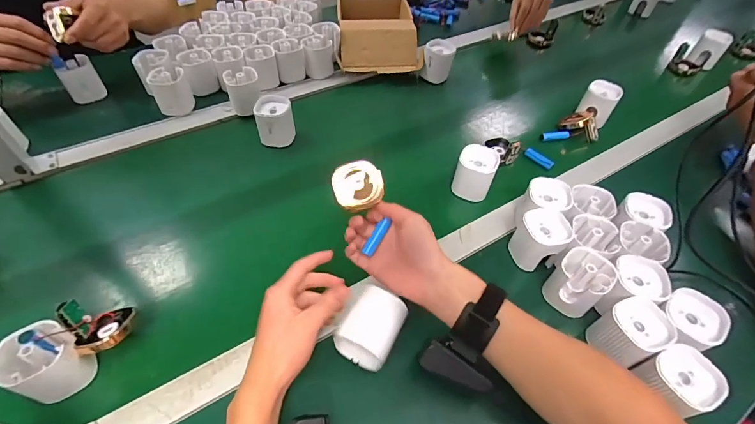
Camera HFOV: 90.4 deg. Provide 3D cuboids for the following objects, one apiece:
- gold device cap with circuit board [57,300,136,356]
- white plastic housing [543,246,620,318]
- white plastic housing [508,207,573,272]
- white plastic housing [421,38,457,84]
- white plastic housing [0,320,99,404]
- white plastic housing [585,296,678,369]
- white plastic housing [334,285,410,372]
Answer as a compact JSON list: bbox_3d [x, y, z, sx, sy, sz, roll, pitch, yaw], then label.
[{"bbox_3d":[-0.282,0.111,0.383,0.053,0.040,0.051,2,48,-3],"label":"gold device cap with circuit board"},{"bbox_3d":[0.236,0.082,0.439,0.055,0.063,0.052,38,56,26],"label":"white plastic housing"},{"bbox_3d":[0.205,0.035,0.481,0.057,0.063,0.058,-9,50,-12],"label":"white plastic housing"},{"bbox_3d":[0.125,-0.312,0.771,0.059,0.064,0.055,11,48,5],"label":"white plastic housing"},{"bbox_3d":[-0.322,0.147,0.366,0.054,0.061,0.056,2,48,-3],"label":"white plastic housing"},{"bbox_3d":[0.270,0.130,0.402,0.052,0.060,0.056,-13,51,-16],"label":"white plastic housing"},{"bbox_3d":[-0.005,0.121,0.396,0.052,0.054,0.066,24,50,16],"label":"white plastic housing"}]

